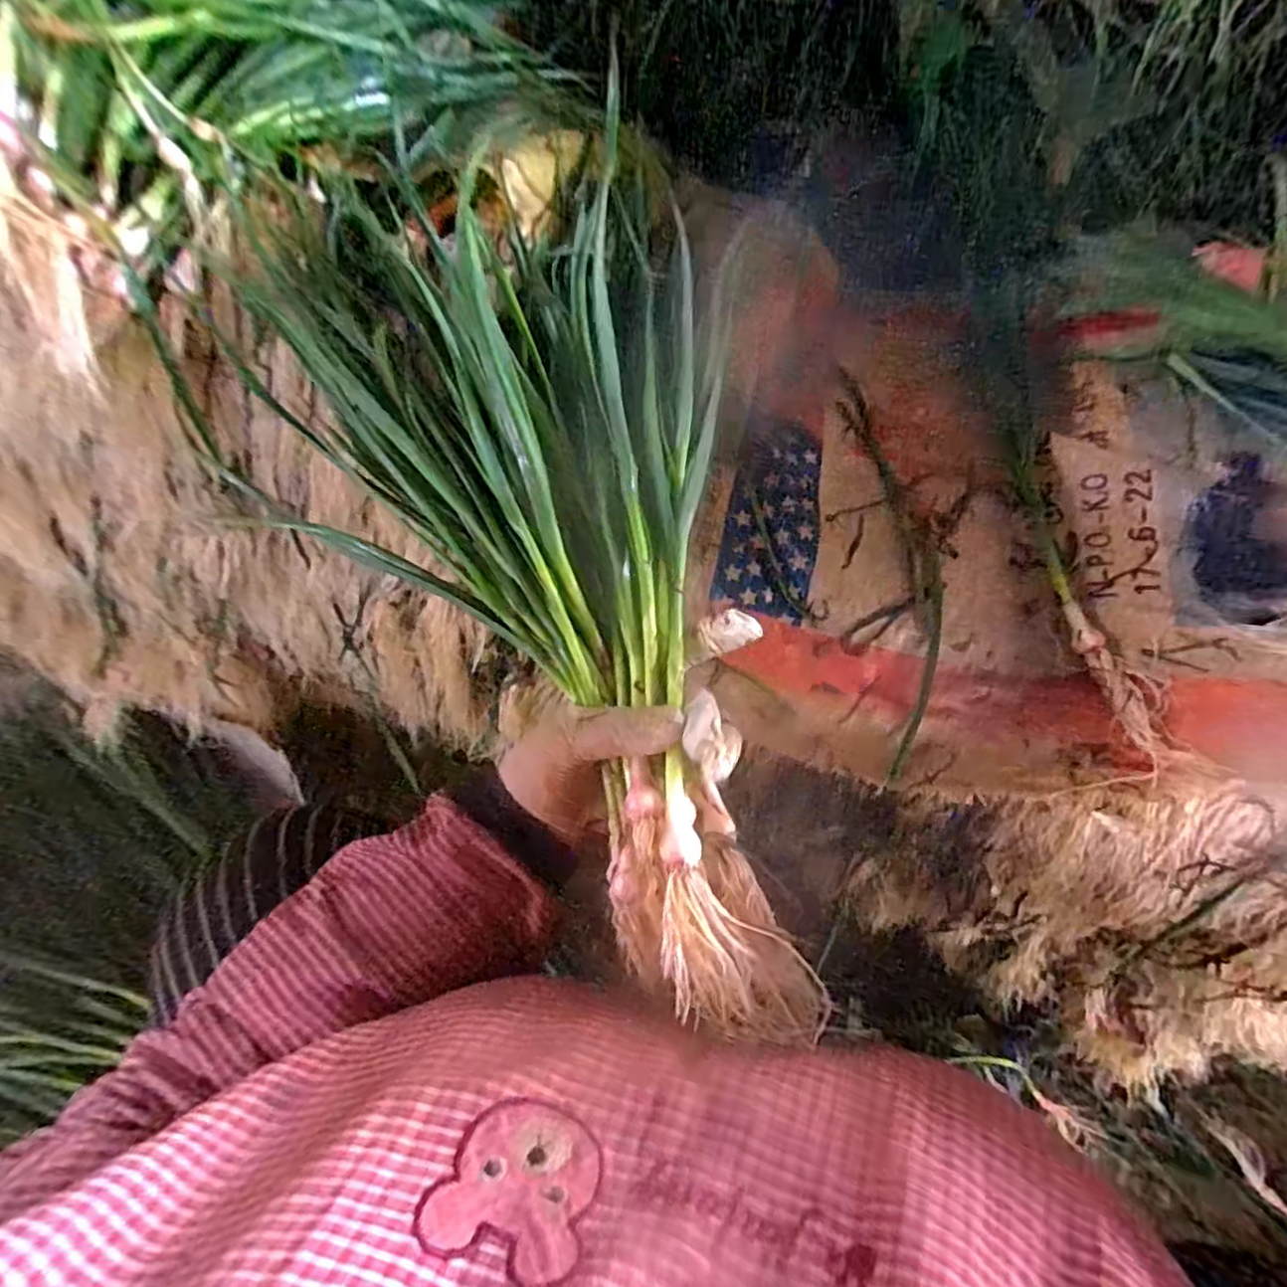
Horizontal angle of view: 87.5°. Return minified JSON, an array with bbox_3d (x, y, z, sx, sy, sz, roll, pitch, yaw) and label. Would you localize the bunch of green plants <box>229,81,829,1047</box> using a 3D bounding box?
[{"bbox_3d":[-0.044,-0.049,0.365,0.234,0.081,0.504,-16,68,-8],"label":"bunch of green plants"}]

